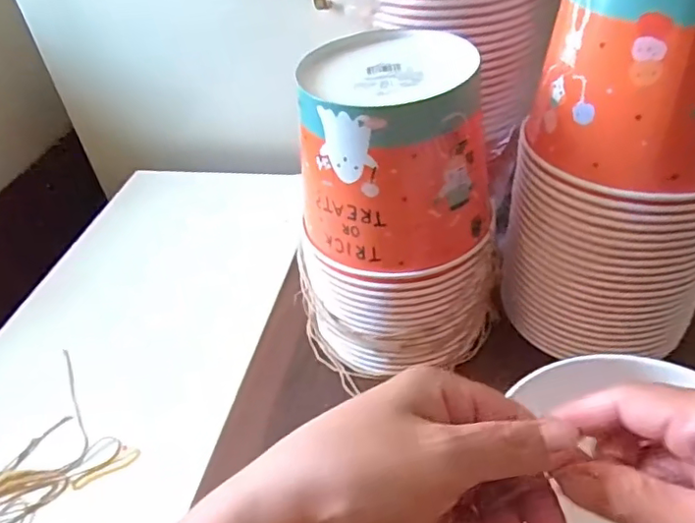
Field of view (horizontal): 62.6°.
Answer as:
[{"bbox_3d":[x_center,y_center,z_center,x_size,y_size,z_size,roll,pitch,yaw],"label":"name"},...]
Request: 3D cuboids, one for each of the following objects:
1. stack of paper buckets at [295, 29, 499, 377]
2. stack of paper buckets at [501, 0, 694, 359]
[{"bbox_3d":[0.034,-0.039,0.477,0.157,0.239,0.149,-9,41,-2],"label":"stack of paper buckets"},{"bbox_3d":[0.216,-0.070,0.440,0.153,0.304,0.131,28,52,34],"label":"stack of paper buckets"}]

